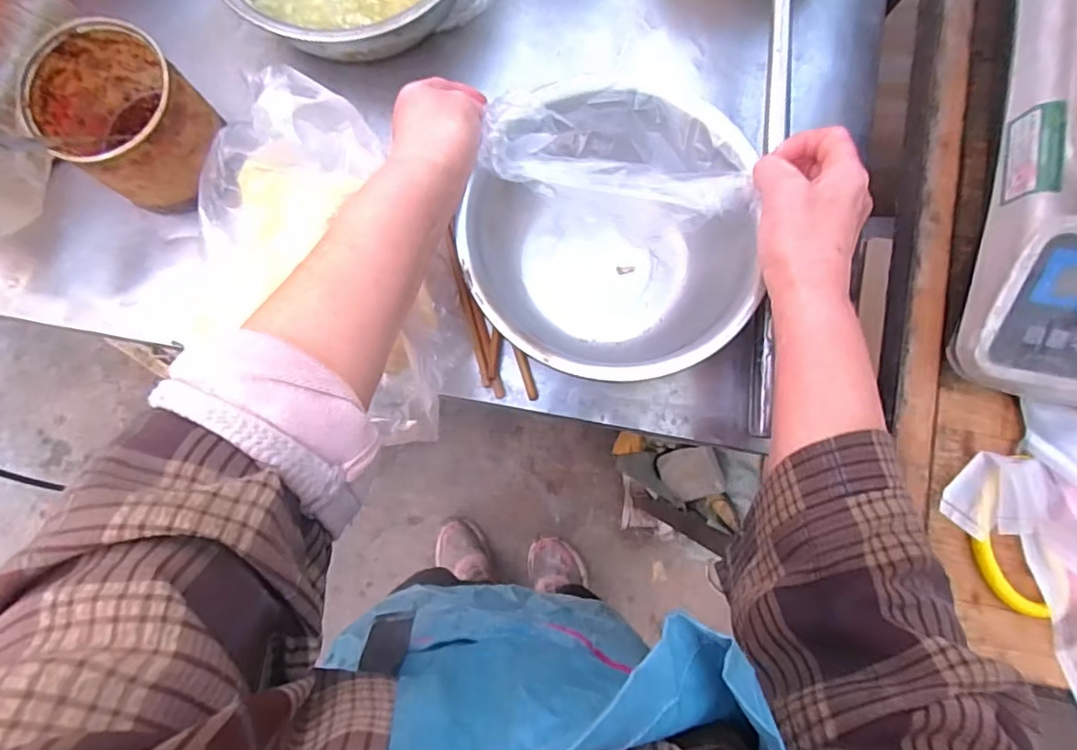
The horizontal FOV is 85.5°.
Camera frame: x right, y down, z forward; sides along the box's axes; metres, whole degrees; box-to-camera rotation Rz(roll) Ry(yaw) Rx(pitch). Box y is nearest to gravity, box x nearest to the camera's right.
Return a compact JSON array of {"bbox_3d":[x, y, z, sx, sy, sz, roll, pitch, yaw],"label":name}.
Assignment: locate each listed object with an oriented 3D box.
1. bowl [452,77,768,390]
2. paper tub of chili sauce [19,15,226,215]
[{"bbox_3d":[0.044,-0.092,0.420,0.186,0.093,0.192,0,81,-2],"label":"bowl"},{"bbox_3d":[-0.298,-0.184,0.436,0.093,0.095,0.101,0,81,-2],"label":"paper tub of chili sauce"}]

